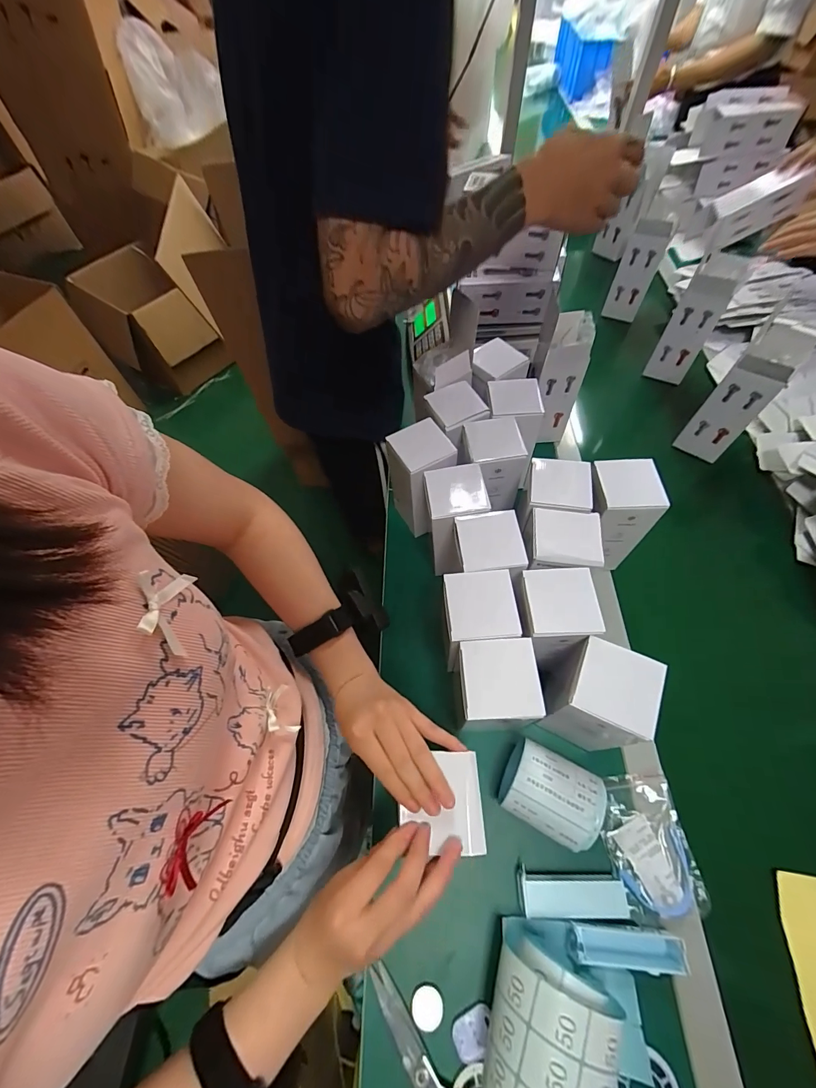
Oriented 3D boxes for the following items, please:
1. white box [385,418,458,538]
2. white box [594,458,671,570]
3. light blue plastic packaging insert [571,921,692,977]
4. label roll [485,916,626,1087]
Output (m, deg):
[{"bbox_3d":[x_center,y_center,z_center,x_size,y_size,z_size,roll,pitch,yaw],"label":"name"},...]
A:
[{"bbox_3d":[0.023,-0.087,0.578,0.072,0.163,0.086,-27,63,-12],"label":"white box"},{"bbox_3d":[0.260,-0.039,0.517,0.078,0.141,0.081,-2,61,1],"label":"white box"},{"bbox_3d":[0.212,0.391,0.381,0.100,0.020,0.032,2,61,3],"label":"light blue plastic packaging insert"},{"bbox_3d":[0.121,0.418,0.342,0.095,0.082,0.118,13,63,9],"label":"label roll"}]

